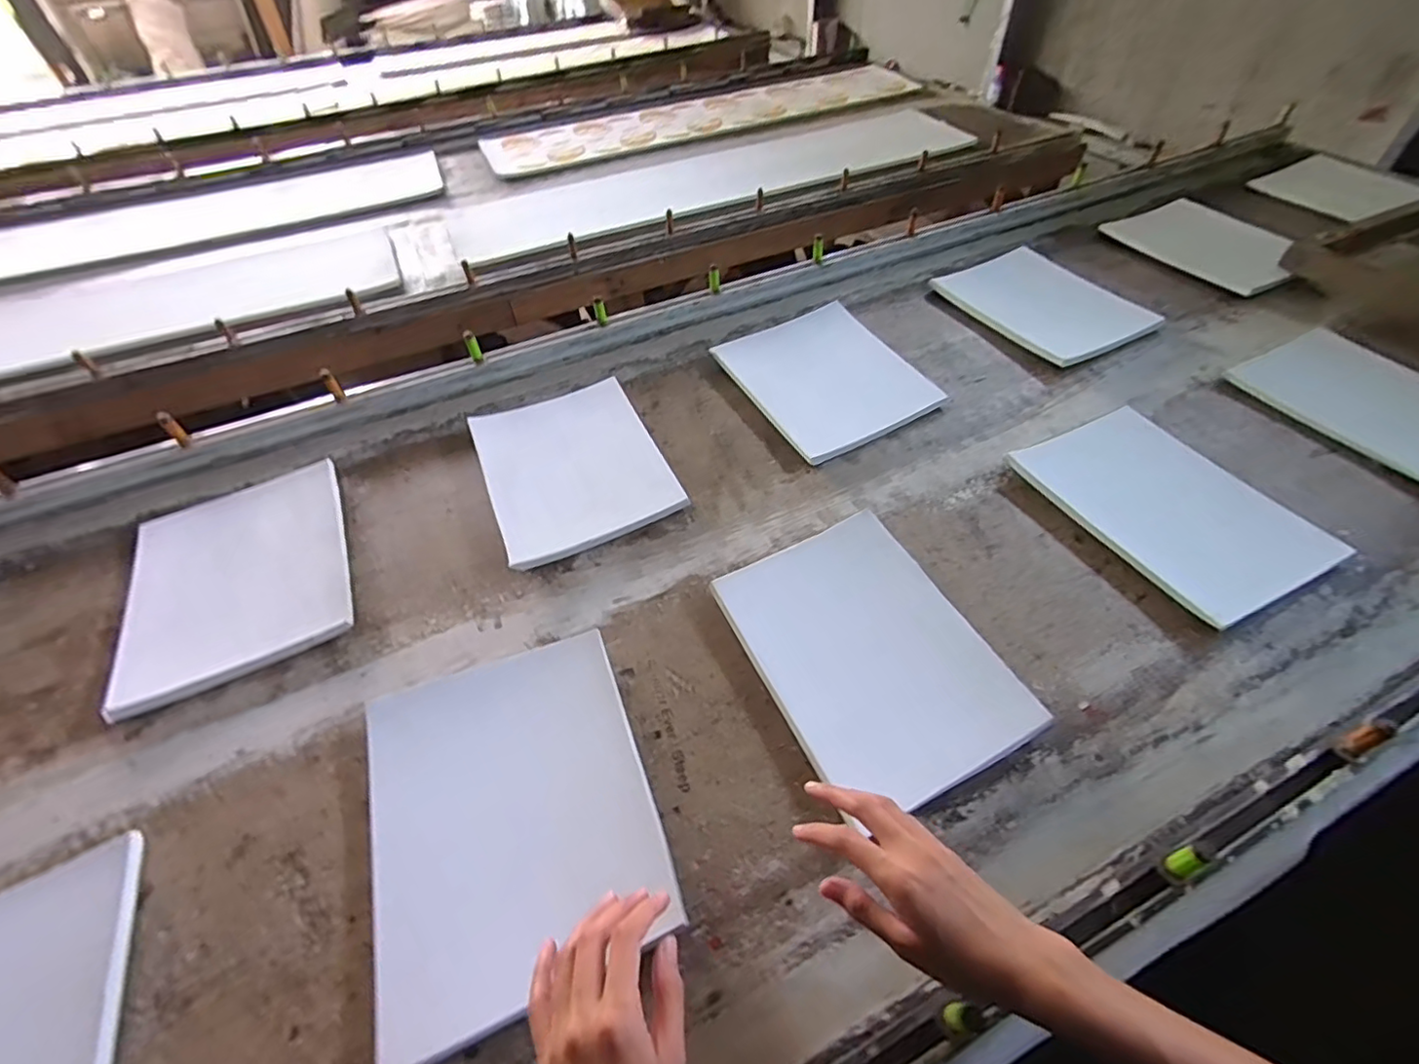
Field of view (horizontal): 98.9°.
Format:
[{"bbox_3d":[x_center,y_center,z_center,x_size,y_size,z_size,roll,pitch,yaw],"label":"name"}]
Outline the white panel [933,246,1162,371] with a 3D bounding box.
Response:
[{"bbox_3d":[0.508,-0.354,0.936,0.208,0.021,0.271,-23,51,-16],"label":"white panel"}]

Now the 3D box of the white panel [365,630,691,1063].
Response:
[{"bbox_3d":[-0.161,0.219,0.494,0.214,0.011,0.273,-20,51,-13],"label":"white panel"}]

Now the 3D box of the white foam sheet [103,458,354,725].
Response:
[{"bbox_3d":[-0.515,0.043,0.664,0.214,0.027,0.262,-22,51,-15],"label":"white foam sheet"}]

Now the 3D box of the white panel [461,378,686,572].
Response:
[{"bbox_3d":[-0.170,-0.086,0.751,0.205,0.016,0.259,-21,51,-14],"label":"white panel"}]

